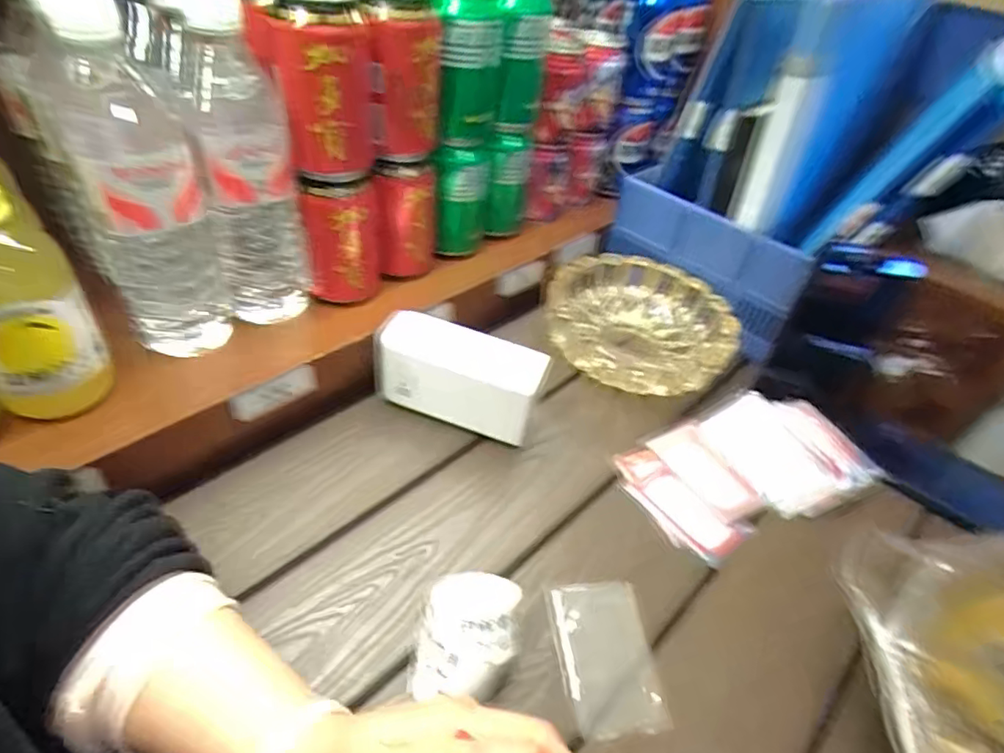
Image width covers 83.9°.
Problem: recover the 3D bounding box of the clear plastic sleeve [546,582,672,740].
[{"bbox_3d":[0.067,0.178,0.358,0.059,0.010,0.091,-1,44,-10],"label":"clear plastic sleeve"}]

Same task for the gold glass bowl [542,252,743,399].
[{"bbox_3d":[0.137,-0.052,0.568,0.174,0.056,0.168,5,43,-4],"label":"gold glass bowl"}]

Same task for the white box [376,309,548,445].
[{"bbox_3d":[-0.034,0.005,0.467,0.134,0.080,0.047,18,44,10],"label":"white box"}]

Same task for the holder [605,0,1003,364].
[{"bbox_3d":[0.313,-0.228,0.554,0.261,0.245,0.249,-29,55,-34],"label":"holder"}]

